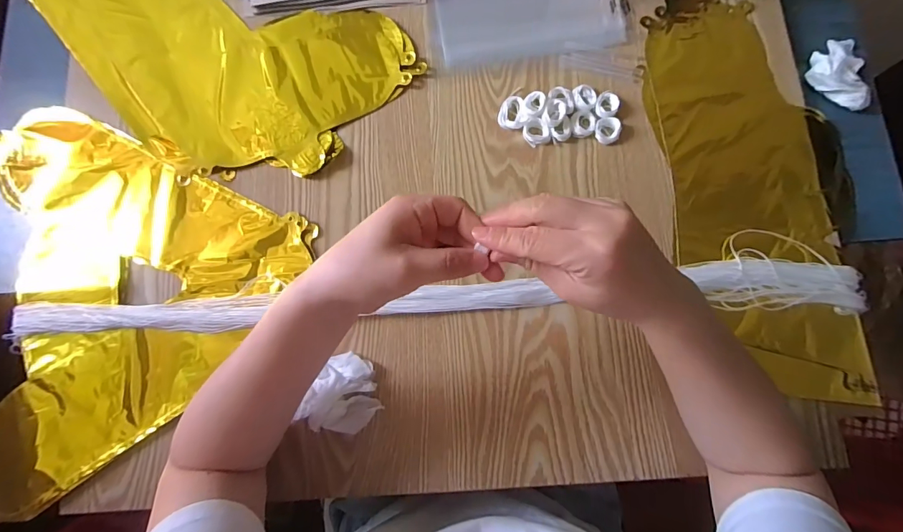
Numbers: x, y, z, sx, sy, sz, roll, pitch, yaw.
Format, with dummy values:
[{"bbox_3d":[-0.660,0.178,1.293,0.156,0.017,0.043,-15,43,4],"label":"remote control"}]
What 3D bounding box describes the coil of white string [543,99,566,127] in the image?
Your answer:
[{"bbox_3d":[0.107,-0.158,0.436,0.021,0.012,0.026,23,80,5],"label":"coil of white string"}]

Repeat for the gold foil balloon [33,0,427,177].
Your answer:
[{"bbox_3d":[-0.278,-0.241,0.458,0.435,0.017,0.231,26,80,6],"label":"gold foil balloon"}]

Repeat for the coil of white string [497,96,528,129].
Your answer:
[{"bbox_3d":[0.066,-0.163,0.444,0.030,0.009,0.037,12,79,3],"label":"coil of white string"}]

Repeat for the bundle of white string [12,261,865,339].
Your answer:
[{"bbox_3d":[-0.016,0.030,0.405,0.808,0.018,0.046,-2,79,0],"label":"bundle of white string"}]

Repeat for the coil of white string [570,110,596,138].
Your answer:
[{"bbox_3d":[0.138,-0.149,0.441,0.026,0.006,0.029,4,79,2],"label":"coil of white string"}]

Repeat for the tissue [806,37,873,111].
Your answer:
[{"bbox_3d":[0.417,-0.212,0.452,0.057,0.019,0.086,3,79,1],"label":"tissue"}]

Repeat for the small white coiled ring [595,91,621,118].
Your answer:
[{"bbox_3d":[0.164,-0.169,0.442,0.024,0.008,0.031,26,80,6],"label":"small white coiled ring"}]

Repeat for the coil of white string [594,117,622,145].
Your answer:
[{"bbox_3d":[0.163,-0.141,0.437,0.026,0.009,0.027,0,79,1],"label":"coil of white string"}]

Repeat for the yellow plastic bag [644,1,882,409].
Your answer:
[{"bbox_3d":[0.301,-0.082,0.421,0.158,0.012,0.421,-6,79,-1],"label":"yellow plastic bag"}]

